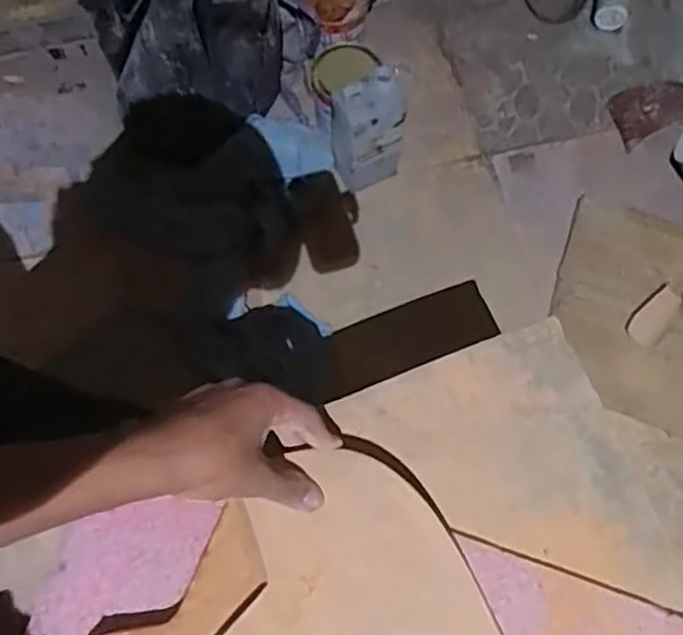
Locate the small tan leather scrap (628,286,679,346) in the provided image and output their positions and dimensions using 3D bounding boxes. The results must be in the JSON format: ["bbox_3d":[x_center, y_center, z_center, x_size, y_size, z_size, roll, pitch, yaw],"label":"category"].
[{"bbox_3d":[0.458,-0.003,0.996,0.042,0.007,0.100,39,77,12],"label":"small tan leather scrap"}]

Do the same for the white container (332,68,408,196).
[{"bbox_3d":[0.033,-0.261,0.985,0.105,0.203,0.065,-31,74,-8],"label":"white container"}]

